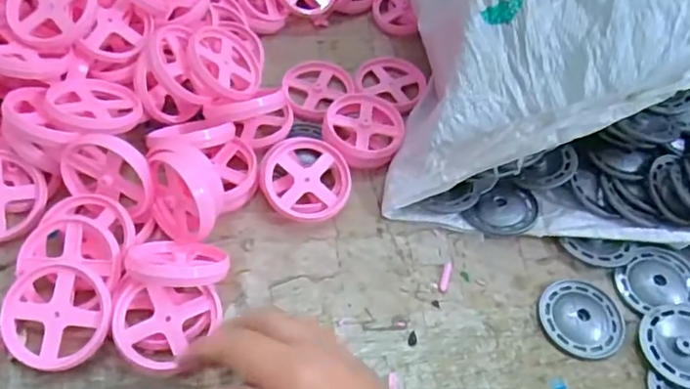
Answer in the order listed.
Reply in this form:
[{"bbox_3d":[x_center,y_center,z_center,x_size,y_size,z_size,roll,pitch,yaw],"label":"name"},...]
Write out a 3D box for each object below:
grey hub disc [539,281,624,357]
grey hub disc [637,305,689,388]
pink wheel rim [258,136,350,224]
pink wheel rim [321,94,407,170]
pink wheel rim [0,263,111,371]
[{"bbox_3d":[0.163,0.084,0.399,0.055,0.004,0.054,2,54,-3],"label":"grey hub disc"},{"bbox_3d":[0.225,0.101,0.386,0.052,0.014,0.055,2,54,-3],"label":"grey hub disc"},{"bbox_3d":[-0.030,-0.010,0.434,0.066,0.017,0.066,2,69,-5],"label":"pink wheel rim"},{"bbox_3d":[0.015,-0.050,0.470,0.065,0.024,0.065,3,54,-3],"label":"pink wheel rim"},{"bbox_3d":[-0.176,0.075,0.357,0.063,0.011,0.063,2,79,-1],"label":"pink wheel rim"}]

